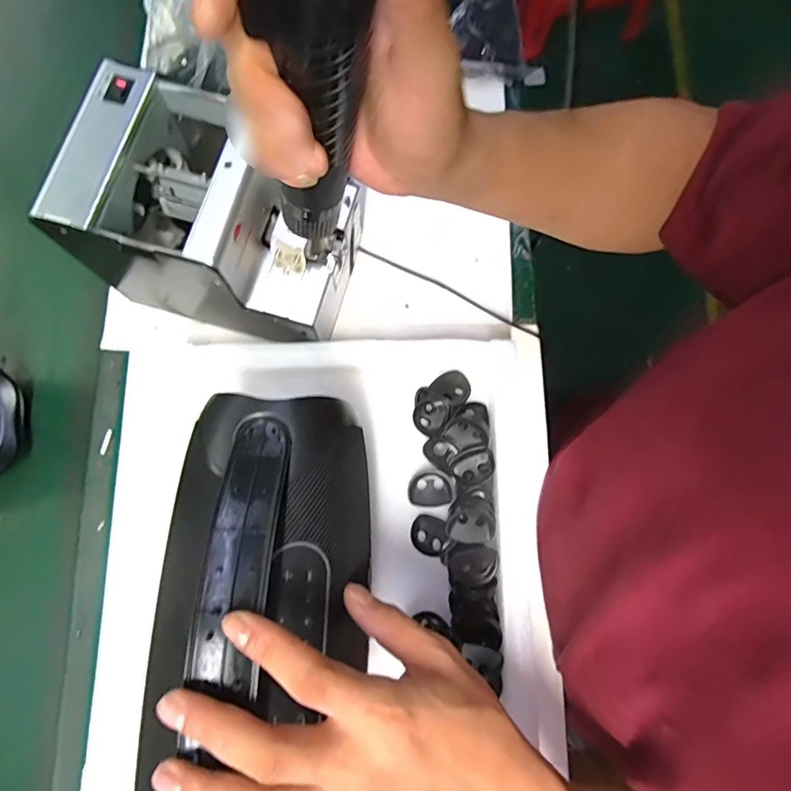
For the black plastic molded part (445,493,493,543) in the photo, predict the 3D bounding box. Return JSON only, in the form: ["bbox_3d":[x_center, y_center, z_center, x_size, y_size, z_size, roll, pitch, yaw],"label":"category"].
[{"bbox_3d":[0.058,0.096,0.380,0.034,0.015,0.035,0,79,0],"label":"black plastic molded part"}]

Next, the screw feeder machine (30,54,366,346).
[{"bbox_3d":[-0.132,-0.130,0.382,0.180,0.143,0.122,16,80,3],"label":"screw feeder machine"}]

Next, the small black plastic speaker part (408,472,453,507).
[{"bbox_3d":[0.028,0.076,0.396,0.034,0.006,0.027,5,79,1],"label":"small black plastic speaker part"}]

